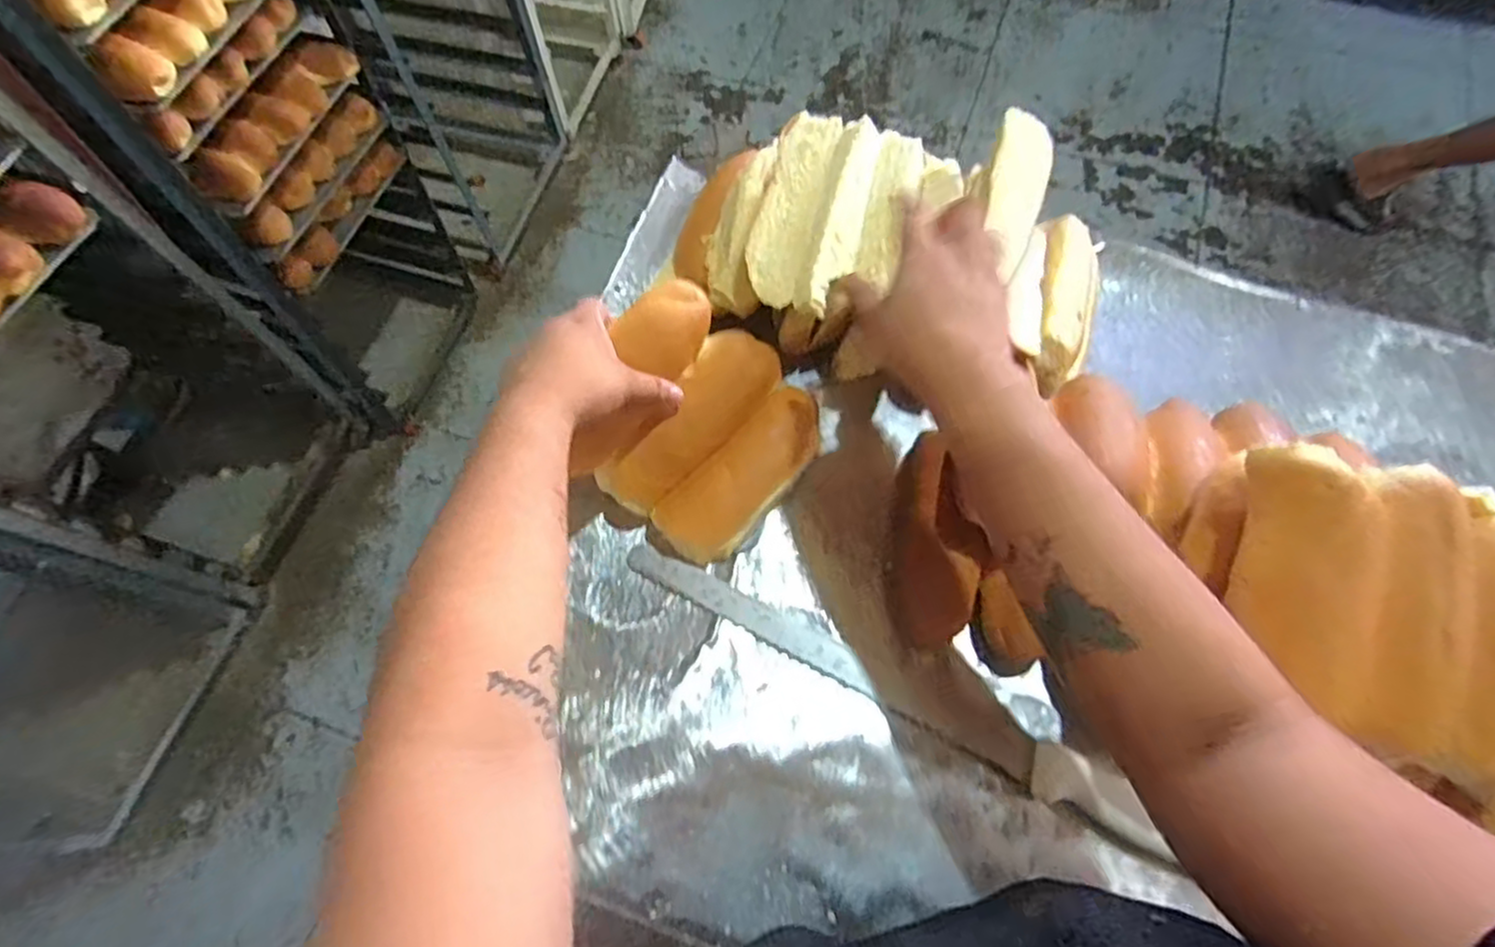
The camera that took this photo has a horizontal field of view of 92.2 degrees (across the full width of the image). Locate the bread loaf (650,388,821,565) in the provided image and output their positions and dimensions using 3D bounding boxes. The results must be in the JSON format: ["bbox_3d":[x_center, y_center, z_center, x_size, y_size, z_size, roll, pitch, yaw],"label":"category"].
[{"bbox_3d":[0.002,0.000,0.522,0.054,0.043,0.143,42,73,18],"label":"bread loaf"}]

